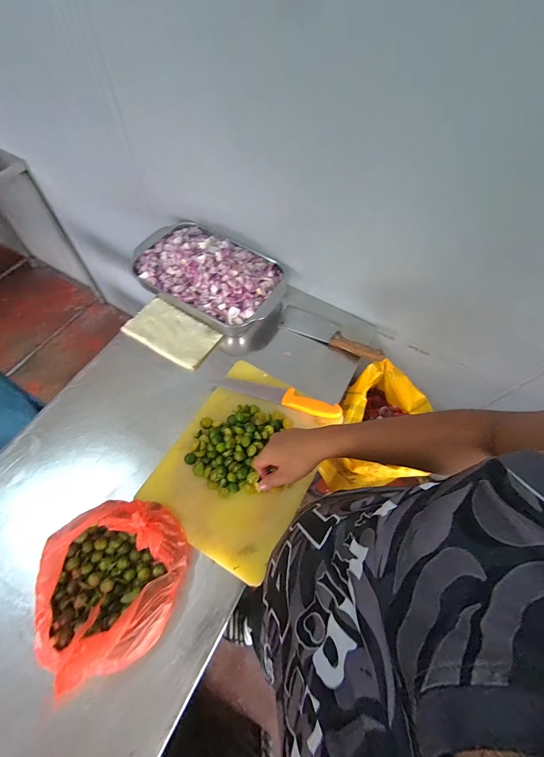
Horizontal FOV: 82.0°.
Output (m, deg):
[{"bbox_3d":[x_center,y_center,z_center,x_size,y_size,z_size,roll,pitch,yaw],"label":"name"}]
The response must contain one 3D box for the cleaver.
[{"bbox_3d":[0.166,-0.131,0.873,0.299,0.021,0.082,21,82,19],"label":"cleaver"}]

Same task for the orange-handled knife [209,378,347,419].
[{"bbox_3d":[0.015,0.040,0.757,0.309,0.014,0.045,16,63,5],"label":"orange-handled knife"}]

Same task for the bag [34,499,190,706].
[{"bbox_3d":[-0.278,0.357,0.558,0.229,0.094,0.252,-5,63,-6],"label":"bag"}]

